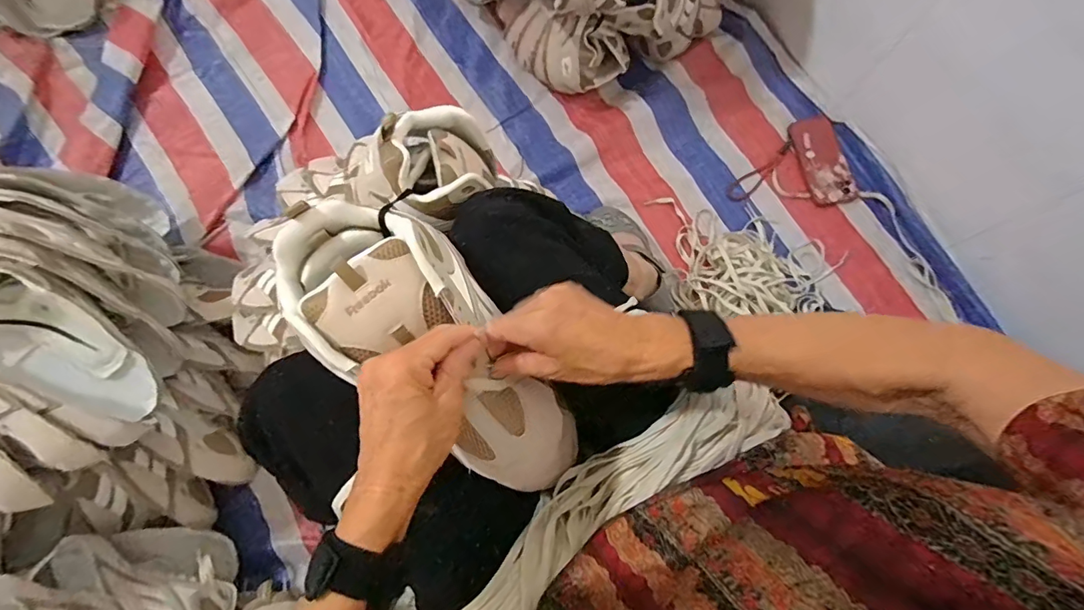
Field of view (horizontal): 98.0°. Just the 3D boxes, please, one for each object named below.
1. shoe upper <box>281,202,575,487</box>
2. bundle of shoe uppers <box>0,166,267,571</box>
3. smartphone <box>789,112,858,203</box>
[{"bbox_3d":[-0.077,0.035,0.360,0.118,0.071,0.281,-44,97,-9],"label":"shoe upper"},{"bbox_3d":[-0.664,0.078,0.604,0.447,0.239,0.510,-24,77,-5],"label":"bundle of shoe uppers"},{"bbox_3d":[0.495,-0.258,0.835,0.073,0.017,0.167,-11,77,-2],"label":"smartphone"}]

